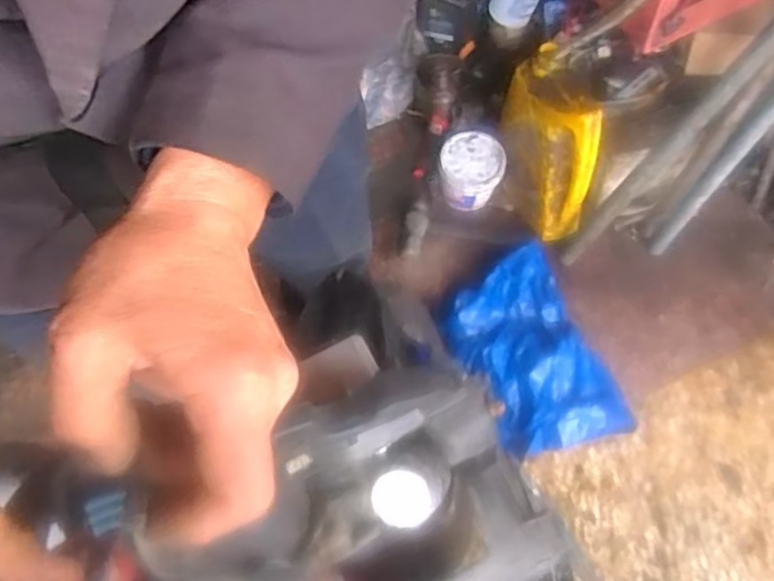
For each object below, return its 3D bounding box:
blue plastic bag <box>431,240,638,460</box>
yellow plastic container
[{"bbox_3d":[0.227,0.097,1.160,0.229,0.070,0.372,-17,64,-7],"label":"blue plastic bag"},{"bbox_3d":[0.273,-0.249,1.187,0.098,0.272,0.213,-14,62,-3],"label":"yellow plastic container"}]

